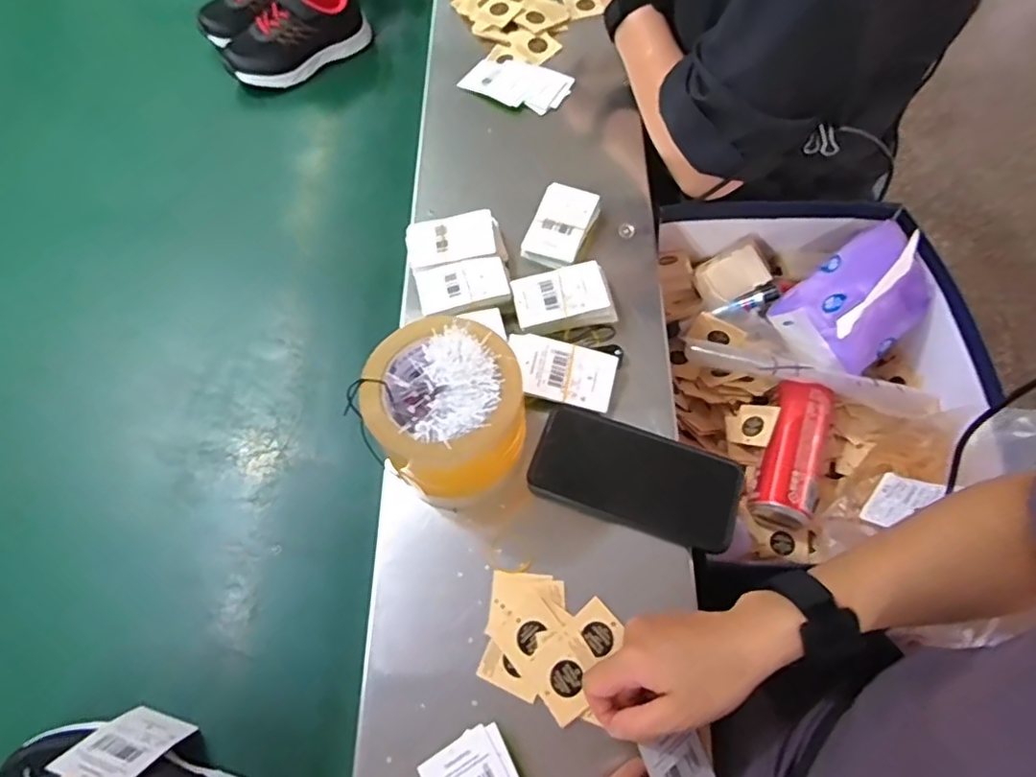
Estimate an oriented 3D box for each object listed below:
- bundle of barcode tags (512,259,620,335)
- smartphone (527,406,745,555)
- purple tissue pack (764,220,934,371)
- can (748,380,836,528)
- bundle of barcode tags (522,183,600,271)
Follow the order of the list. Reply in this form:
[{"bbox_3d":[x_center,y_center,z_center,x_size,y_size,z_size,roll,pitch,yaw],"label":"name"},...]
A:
[{"bbox_3d":[0.040,-0.080,0.525,0.083,0.029,0.053,-11,64,-9],"label":"bundle of barcode tags"},{"bbox_3d":[0.093,0.068,0.464,0.157,0.011,0.074,19,63,7],"label":"smartphone"},{"bbox_3d":[0.340,-0.089,0.593,0.161,0.077,0.100,-38,62,-3],"label":"purple tissue pack"},{"bbox_3d":[0.267,0.063,0.580,0.051,0.054,0.132,21,63,8],"label":"can"},{"bbox_3d":[0.042,-0.156,0.569,0.053,0.023,0.080,22,64,8],"label":"bundle of barcode tags"}]

